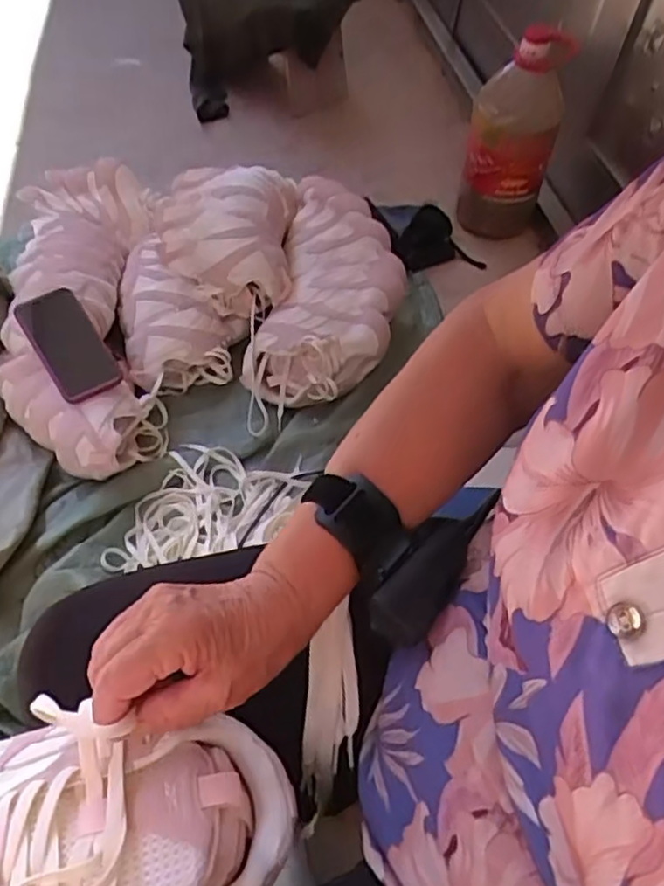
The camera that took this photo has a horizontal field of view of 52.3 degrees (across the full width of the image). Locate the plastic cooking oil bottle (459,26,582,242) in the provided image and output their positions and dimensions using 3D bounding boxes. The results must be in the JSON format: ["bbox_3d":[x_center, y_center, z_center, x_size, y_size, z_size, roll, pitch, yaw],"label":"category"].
[{"bbox_3d":[0.332,-0.550,1.252,0.135,0.375,0.136,22,54,14],"label":"plastic cooking oil bottle"}]

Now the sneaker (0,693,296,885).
[{"bbox_3d":[-0.131,0.197,0.345,0.214,0.091,0.102,-2,52,-10],"label":"sneaker"}]

